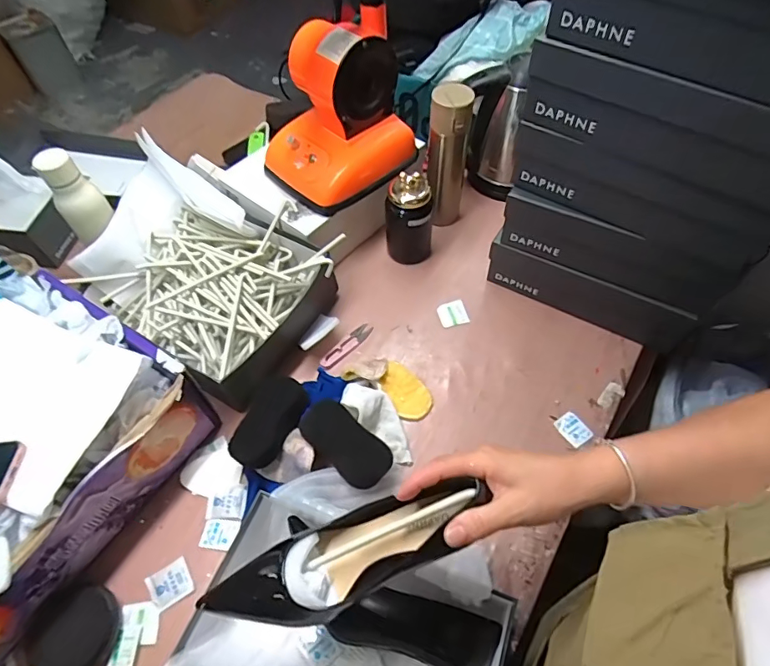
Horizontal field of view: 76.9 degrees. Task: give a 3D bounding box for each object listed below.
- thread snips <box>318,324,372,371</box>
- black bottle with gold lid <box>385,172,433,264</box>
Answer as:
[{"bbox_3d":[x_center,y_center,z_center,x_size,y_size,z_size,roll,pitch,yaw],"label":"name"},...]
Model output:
[{"bbox_3d":[-0.061,0.021,0.762,0.027,0.011,0.105,34,64,22],"label":"thread snips"},{"bbox_3d":[0.039,-0.188,0.805,0.079,0.161,0.066,3,57,4],"label":"black bottle with gold lid"}]

